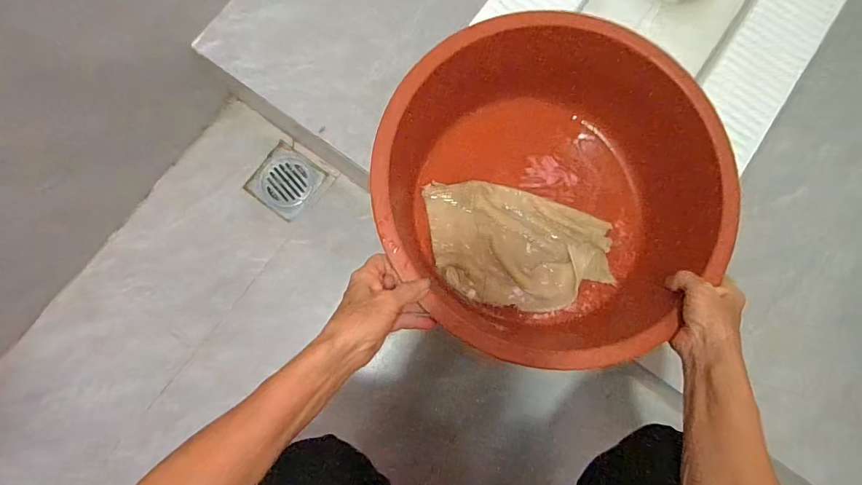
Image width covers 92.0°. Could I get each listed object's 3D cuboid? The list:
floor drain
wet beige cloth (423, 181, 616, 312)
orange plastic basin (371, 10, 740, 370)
[{"bbox_3d":[-0.246,-0.105,0.710,0.101,0.010,0.105,35,80,5],"label":"floor drain"},{"bbox_3d":[0.110,0.006,0.538,0.240,0.015,0.148,12,80,0],"label":"wet beige cloth"},{"bbox_3d":[0.129,-0.037,0.515,0.374,0.171,0.345,0,79,-1],"label":"orange plastic basin"}]

